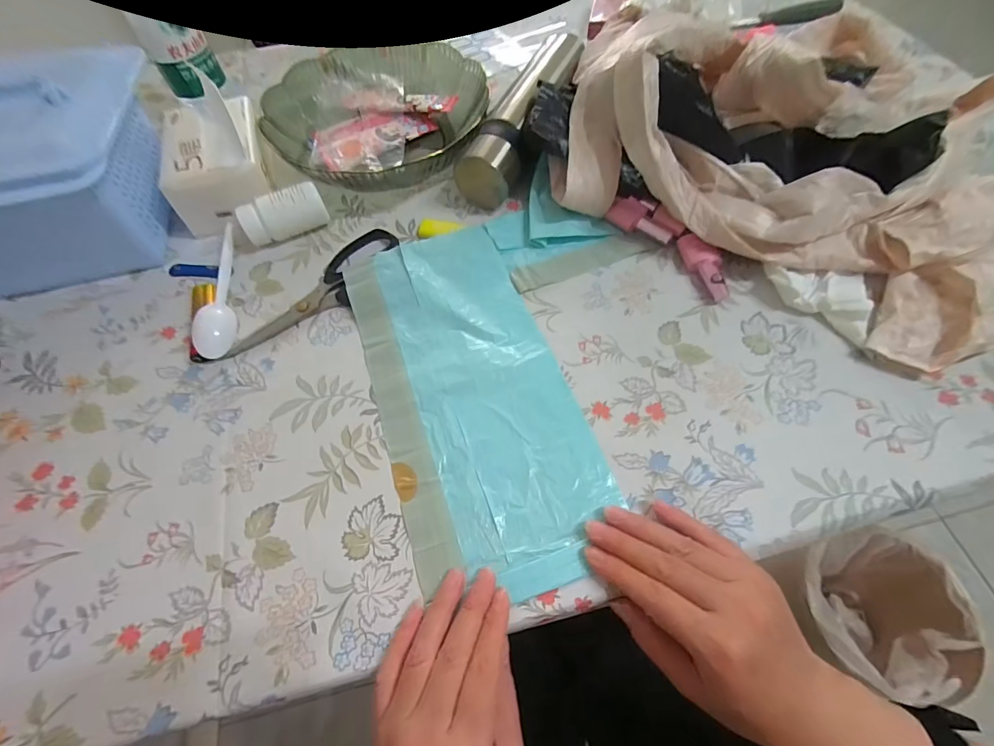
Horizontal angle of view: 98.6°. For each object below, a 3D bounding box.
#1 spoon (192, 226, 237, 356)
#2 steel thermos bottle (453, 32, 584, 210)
[{"bbox_3d":[-0.258,-0.080,0.398,0.026,0.017,0.156,-13,61,-5],"label":"spoon"},{"bbox_3d":[0.031,-0.280,0.472,0.057,0.057,0.243,20,64,13],"label":"steel thermos bottle"}]

